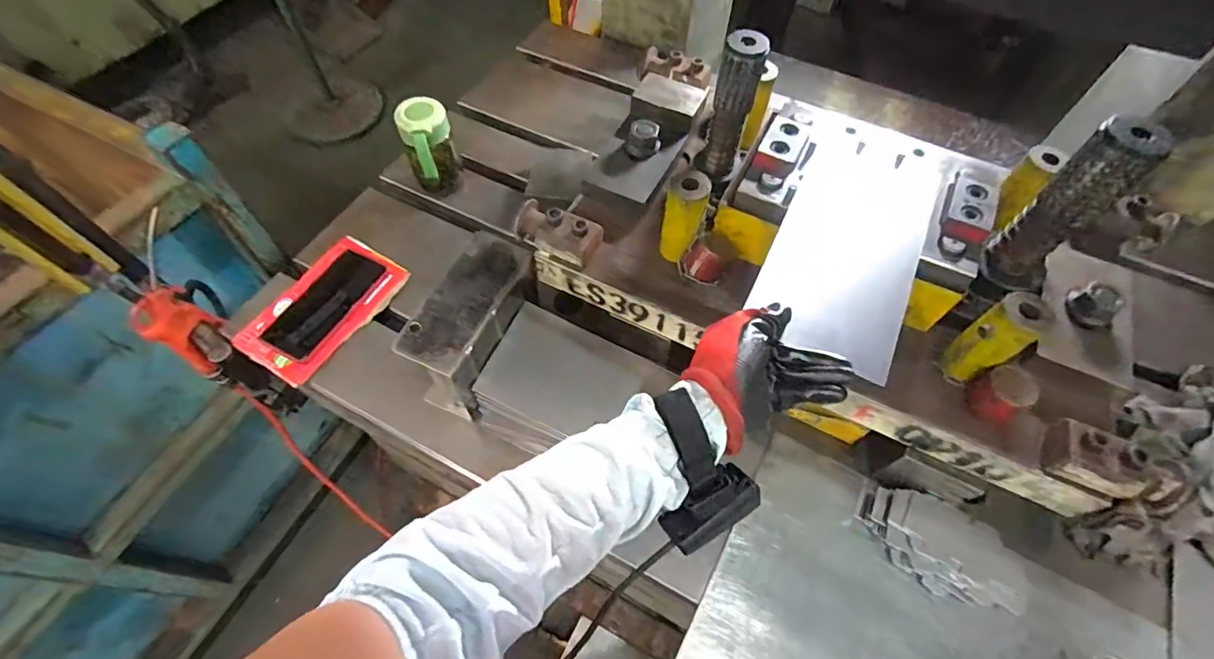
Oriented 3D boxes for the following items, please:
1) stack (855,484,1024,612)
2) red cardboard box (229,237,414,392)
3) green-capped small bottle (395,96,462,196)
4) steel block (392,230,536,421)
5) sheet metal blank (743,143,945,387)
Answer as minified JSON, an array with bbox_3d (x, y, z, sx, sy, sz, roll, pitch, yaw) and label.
[{"bbox_3d":[0.333,0.217,0.532,0.155,0.040,0.081,28,62,15],"label":"stack"},{"bbox_3d":[-0.357,-0.028,0.677,0.111,0.027,0.196,29,62,15],"label":"red cardboard box"},{"bbox_3d":[-0.241,-0.242,0.738,0.067,0.126,0.060,-20,61,-13],"label":"green-capped small bottle"},{"bbox_3d":[-0.146,0.001,0.587,0.076,0.130,0.169,24,61,12],"label":"steel block"},{"bbox_3d":[0.216,-0.075,0.478,0.120,0.007,0.243,24,61,15],"label":"sheet metal blank"}]

